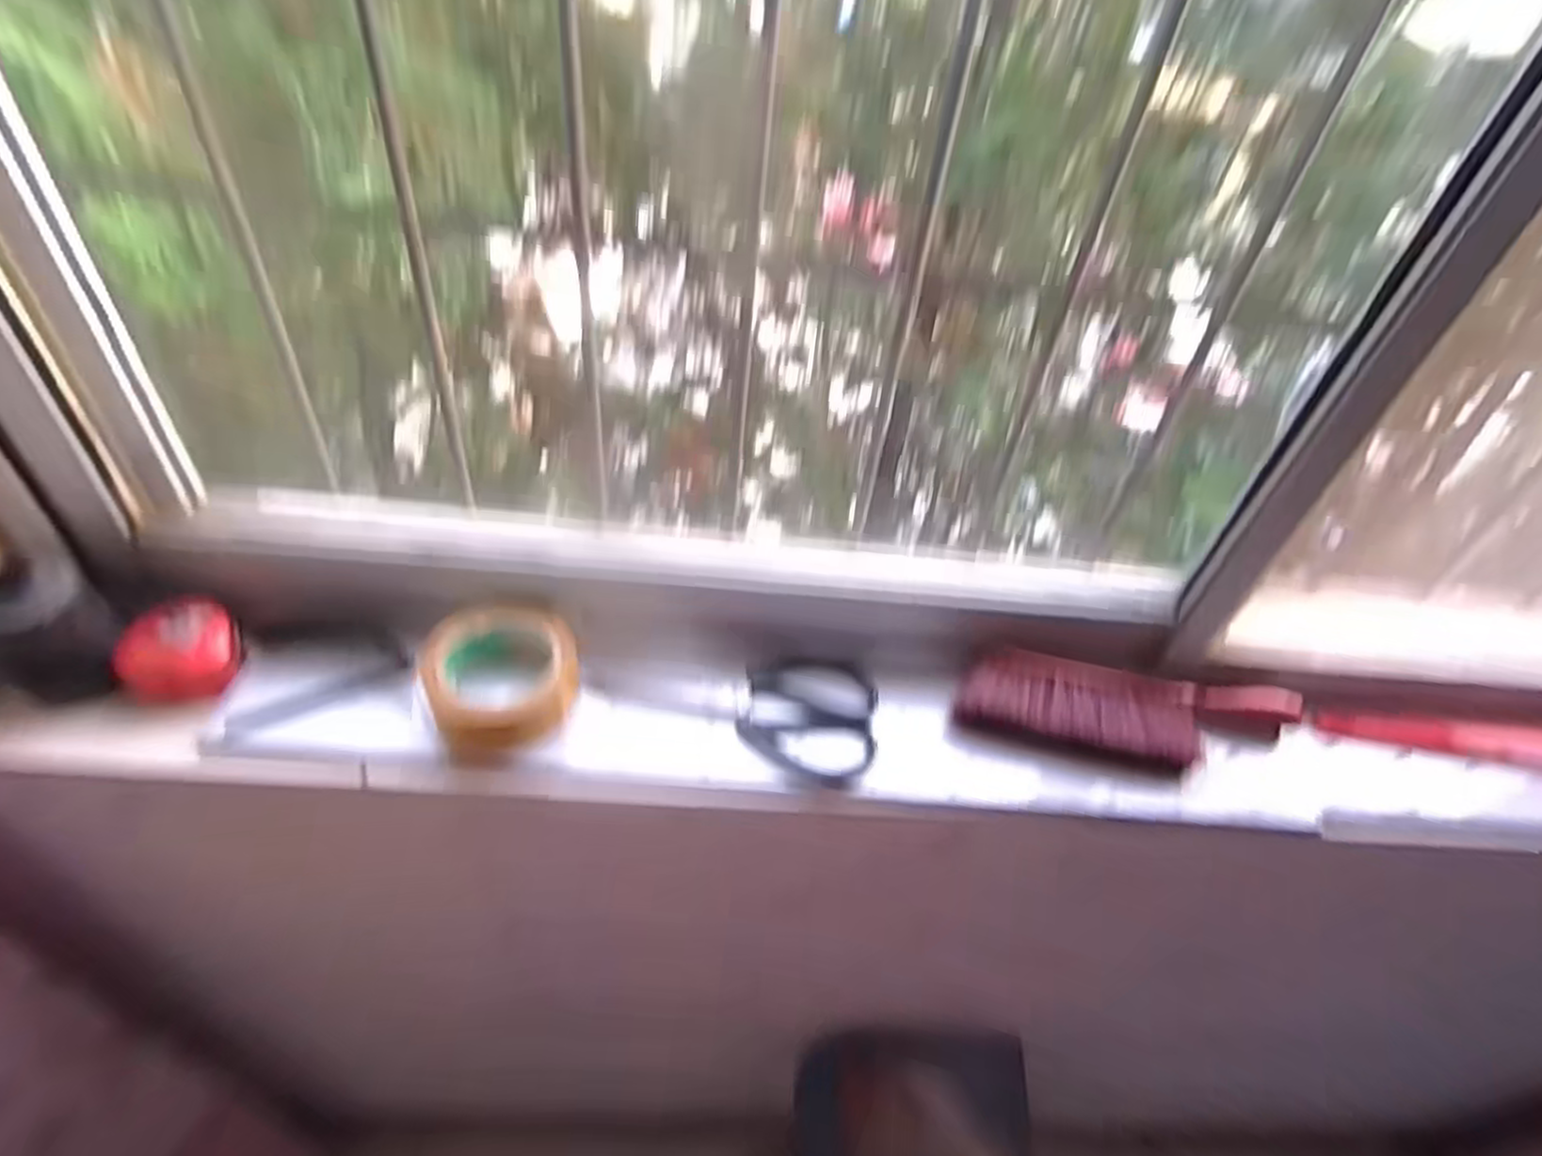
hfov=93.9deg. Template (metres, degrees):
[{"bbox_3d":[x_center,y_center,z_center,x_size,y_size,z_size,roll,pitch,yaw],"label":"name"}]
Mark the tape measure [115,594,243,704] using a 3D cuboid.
[{"bbox_3d":[-0.422,0.051,0.513,0.070,0.042,0.061,-20,53,-22],"label":"tape measure"}]

